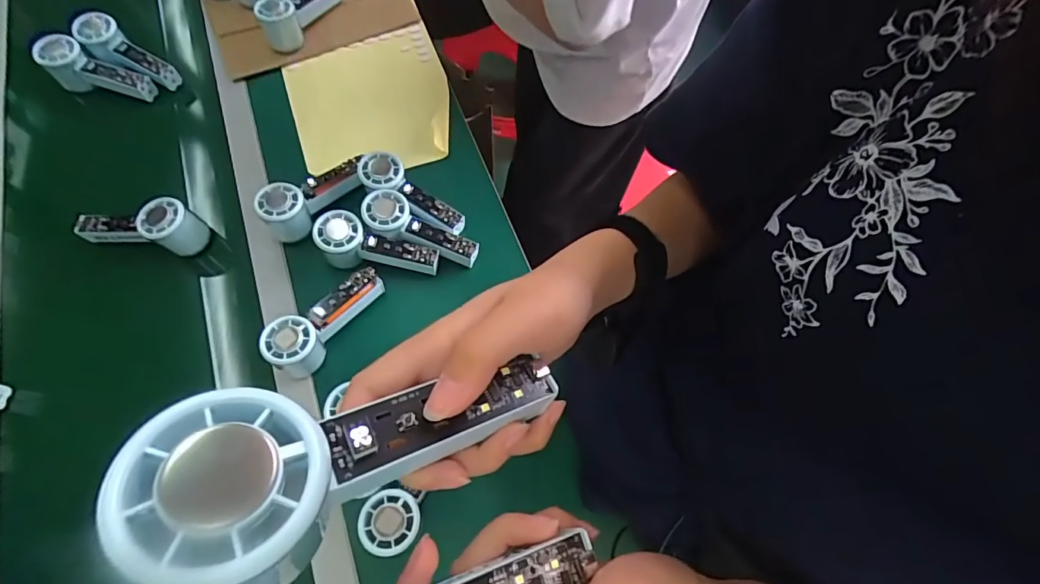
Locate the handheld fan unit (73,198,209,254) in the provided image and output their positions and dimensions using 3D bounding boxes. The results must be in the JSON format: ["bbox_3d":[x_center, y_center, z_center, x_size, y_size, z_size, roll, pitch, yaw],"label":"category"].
[{"bbox_3d":[-0.487,-0.086,0.619,0.154,0.063,0.051,8,67,1],"label":"handheld fan unit"}]

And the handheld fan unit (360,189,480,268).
[{"bbox_3d":[-0.127,-0.080,0.617,0.154,0.028,0.052,26,67,-8],"label":"handheld fan unit"}]

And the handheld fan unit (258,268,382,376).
[{"bbox_3d":[-0.231,0.029,0.572,0.053,0.055,0.151,37,70,13],"label":"handheld fan unit"}]

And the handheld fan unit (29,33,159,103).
[{"bbox_3d":[-0.627,-0.326,0.721,0.156,0.056,0.052,16,66,-15],"label":"handheld fan unit"}]

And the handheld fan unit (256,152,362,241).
[{"bbox_3d":[-0.271,-0.127,0.634,0.137,0.052,0.053,-31,71,-14],"label":"handheld fan unit"}]

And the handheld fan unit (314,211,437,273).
[{"bbox_3d":[-0.182,-0.058,0.617,0.154,0.050,0.057,12,66,-10],"label":"handheld fan unit"}]

